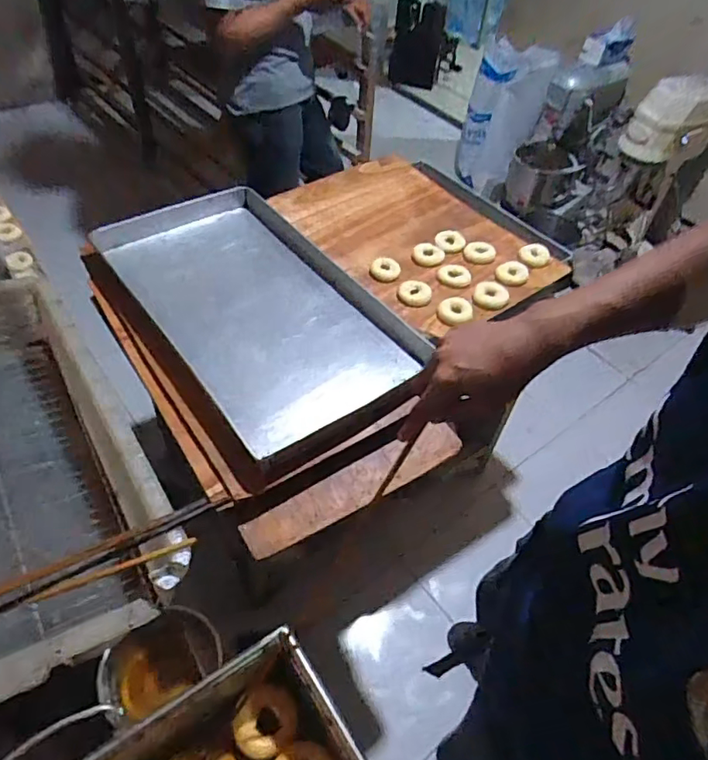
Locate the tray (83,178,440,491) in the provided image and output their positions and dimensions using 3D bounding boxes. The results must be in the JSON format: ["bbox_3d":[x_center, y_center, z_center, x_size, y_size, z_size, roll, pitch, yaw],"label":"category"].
[{"bbox_3d":[-0.194,-0.142,1.069,0.427,0.057,0.680,-25,53,-28],"label":"tray"}]

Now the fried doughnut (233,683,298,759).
[{"bbox_3d":[-0.103,0.401,0.657,0.070,0.024,0.077,3,50,-4],"label":"fried doughnut"}]

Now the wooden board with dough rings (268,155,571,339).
[{"bbox_3d":[0.135,-0.337,1.269,0.415,0.034,0.570,-27,54,-25],"label":"wooden board with dough rings"}]

